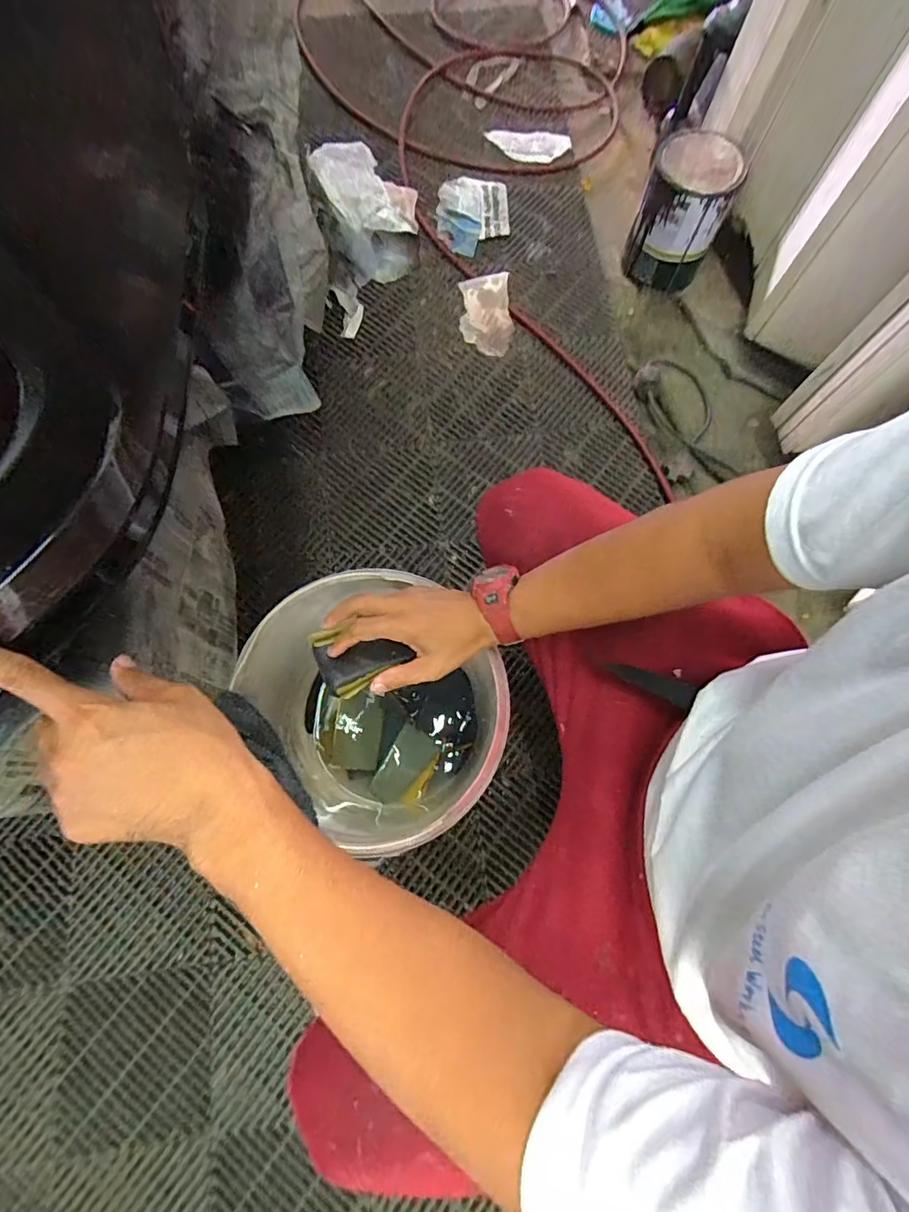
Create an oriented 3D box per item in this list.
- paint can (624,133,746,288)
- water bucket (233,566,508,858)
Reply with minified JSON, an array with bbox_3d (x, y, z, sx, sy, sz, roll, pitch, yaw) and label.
[{"bbox_3d":[0.428,-0.747,1.023,0.156,0.214,0.147,19,74,3],"label":"paint can"},{"bbox_3d":[-0.091,0.142,0.708,0.252,0.311,0.293,-40,79,-12],"label":"water bucket"}]

